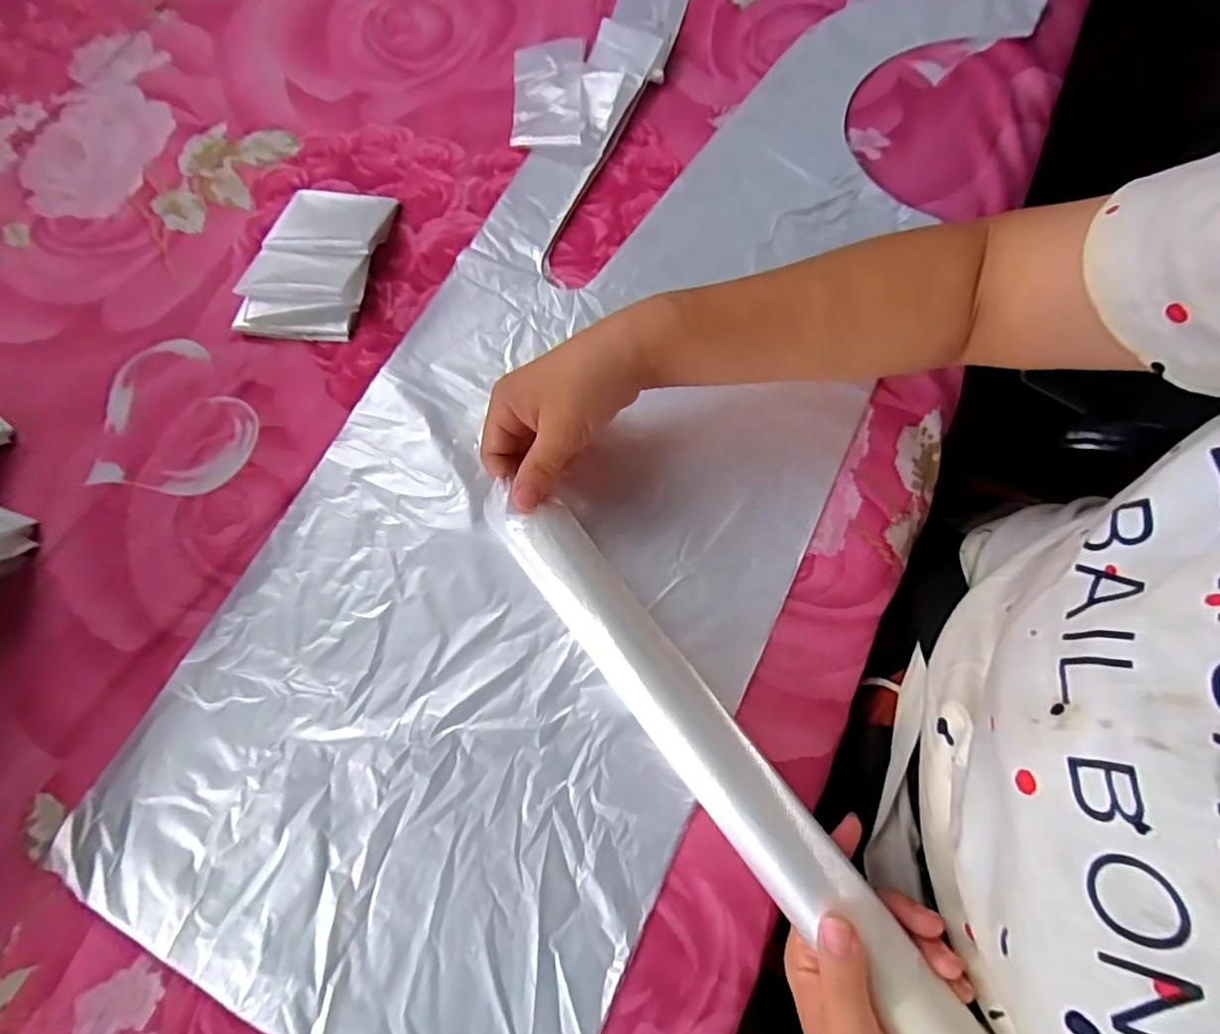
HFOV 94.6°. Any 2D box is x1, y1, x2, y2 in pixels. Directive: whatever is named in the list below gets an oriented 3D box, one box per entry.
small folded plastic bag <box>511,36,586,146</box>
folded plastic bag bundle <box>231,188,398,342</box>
[{"bbox_3d":[-0.052,-0.349,0.461,0.058,0.017,0.126,-1,73,2],"label":"small folded plastic bag"},{"bbox_3d":[-0.218,-0.191,0.418,0.085,0.018,0.126,8,74,5],"label":"folded plastic bag bundle"}]

